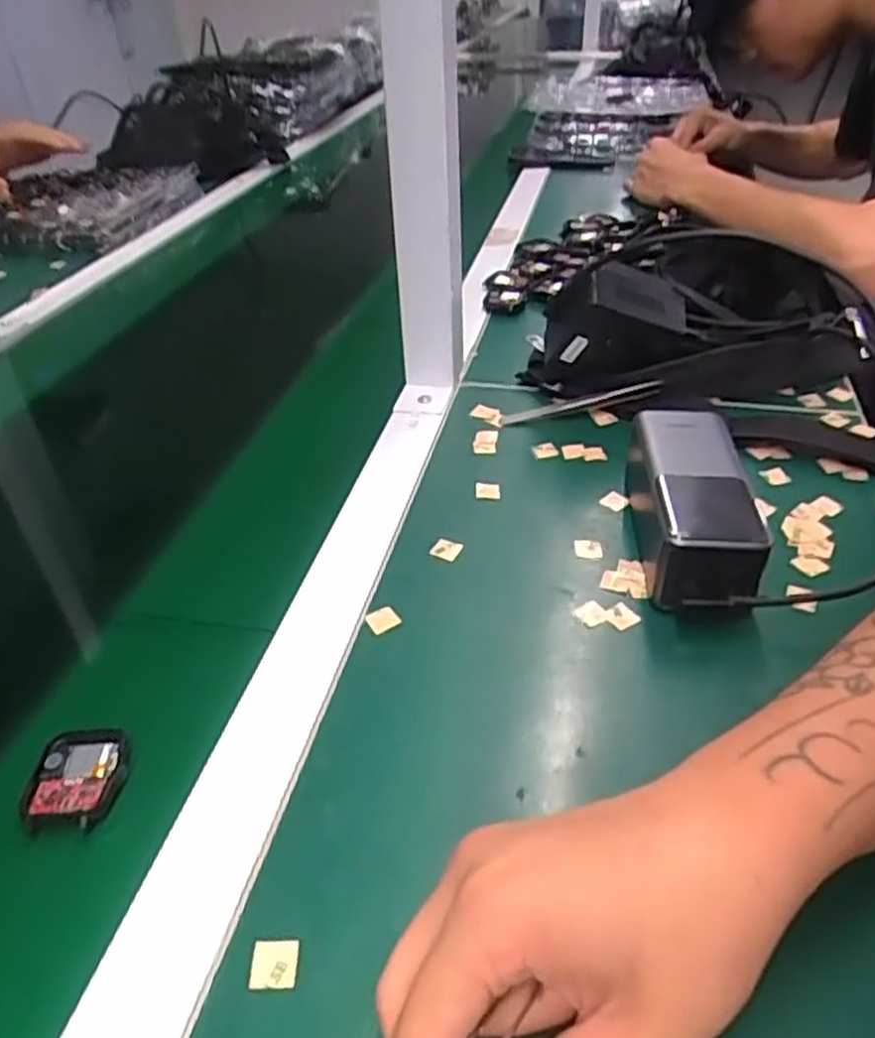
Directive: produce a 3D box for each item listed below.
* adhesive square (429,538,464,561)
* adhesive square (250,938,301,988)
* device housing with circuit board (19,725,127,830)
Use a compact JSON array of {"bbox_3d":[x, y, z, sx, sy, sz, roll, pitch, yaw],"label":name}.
[{"bbox_3d":[0.005,0.017,0.445,0.016,0.005,0.015,15,40,21],"label":"adhesive square"},{"bbox_3d":[-0.057,0.157,0.267,0.016,0.004,0.017,3,38,-7],"label":"adhesive square"},{"bbox_3d":[-0.156,0.111,0.329,0.039,0.007,0.047,2,37,6],"label":"device housing with circuit board"}]

